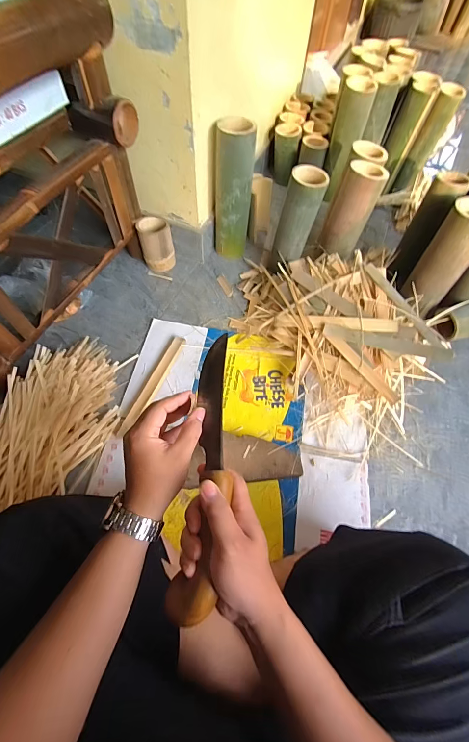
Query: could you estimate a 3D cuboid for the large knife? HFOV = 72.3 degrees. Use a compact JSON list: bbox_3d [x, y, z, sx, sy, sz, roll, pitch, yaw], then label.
[{"bbox_3d":[-0.034,0.098,0.374,0.042,0.034,0.315,5,64,-2],"label":"large knife"}]

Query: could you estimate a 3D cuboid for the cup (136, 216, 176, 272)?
[{"bbox_3d":[-0.213,-0.346,0.887,0.084,0.118,0.093,-15,62,-12],"label":"cup"}]

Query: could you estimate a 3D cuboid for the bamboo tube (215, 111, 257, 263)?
[{"bbox_3d":[-0.003,-0.456,0.841,0.089,0.315,0.091,3,60,-2],"label":"bamboo tube"}]

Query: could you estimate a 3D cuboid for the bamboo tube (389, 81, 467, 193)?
[{"bbox_3d":[0.600,-0.711,1.007,0.068,0.277,0.088,29,62,13],"label":"bamboo tube"}]

